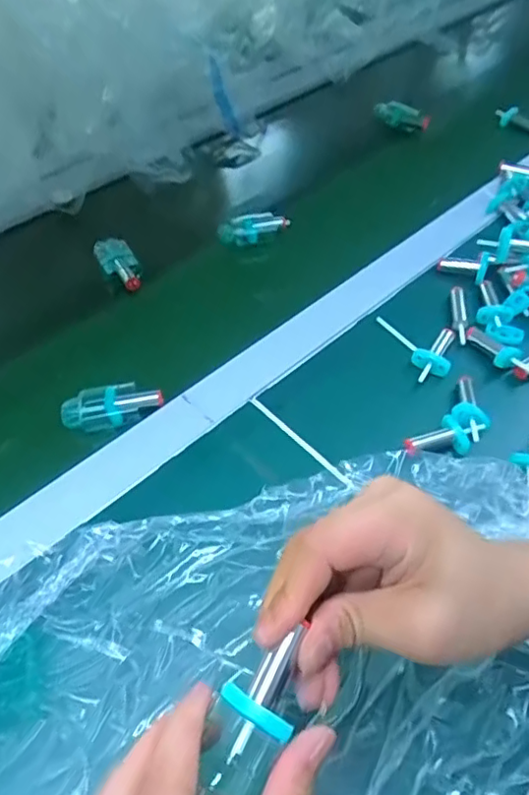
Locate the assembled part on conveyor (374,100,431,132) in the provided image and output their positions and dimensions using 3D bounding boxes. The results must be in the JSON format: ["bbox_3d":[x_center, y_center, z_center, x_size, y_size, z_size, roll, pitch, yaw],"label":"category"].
[{"bbox_3d":[0.172,-0.353,0.729,0.071,0.032,0.012,22,56,15],"label":"assembled part on conveyor"}]

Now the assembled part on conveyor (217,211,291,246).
[{"bbox_3d":[-0.012,-0.174,0.594,0.075,0.021,0.020,-19,56,-14],"label":"assembled part on conveyor"}]

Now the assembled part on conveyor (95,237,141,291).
[{"bbox_3d":[-0.141,-0.131,0.566,0.029,0.015,0.076,-26,58,-19],"label":"assembled part on conveyor"}]

